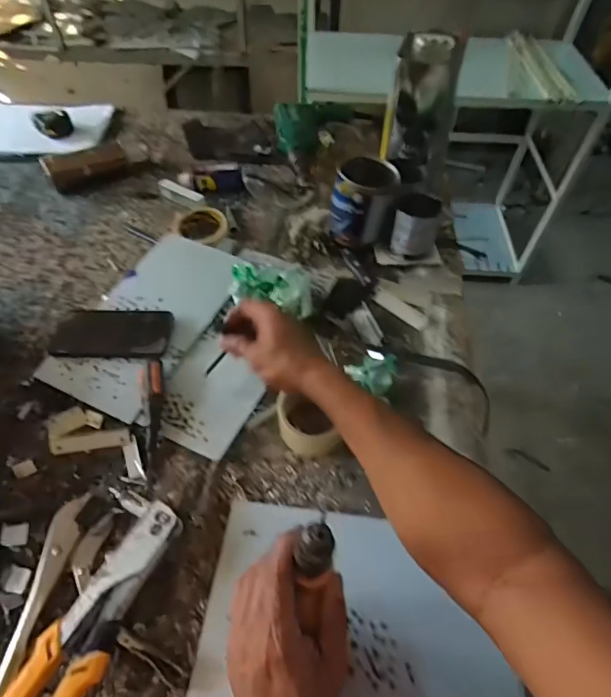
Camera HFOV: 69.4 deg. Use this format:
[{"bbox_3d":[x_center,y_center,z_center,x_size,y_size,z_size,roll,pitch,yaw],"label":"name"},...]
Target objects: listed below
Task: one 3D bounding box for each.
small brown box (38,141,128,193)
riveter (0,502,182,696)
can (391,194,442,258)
[{"bbox_3d":[-0.430,-0.363,0.869,0.144,0.066,0.058,-18,57,-16],"label":"small brown box"},{"bbox_3d":[-0.197,0.262,0.410,0.063,0.039,0.239,22,57,17],"label":"riveter"},{"bbox_3d":[0.181,-0.198,0.725,0.068,0.084,0.066,1,54,-2],"label":"can"}]

